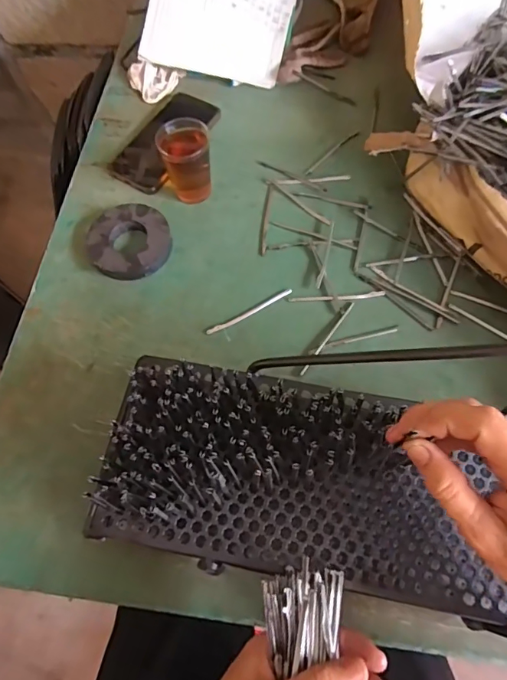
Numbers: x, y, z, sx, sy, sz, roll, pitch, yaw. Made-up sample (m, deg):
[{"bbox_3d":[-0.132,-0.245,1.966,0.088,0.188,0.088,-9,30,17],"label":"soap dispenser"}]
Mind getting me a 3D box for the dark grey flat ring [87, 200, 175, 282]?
[{"bbox_3d":[-0.146,-0.115,0.528,0.098,0.019,0.093,-1,66,3],"label":"dark grey flat ring"}]

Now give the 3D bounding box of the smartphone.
[{"bbox_3d":[-0.118,-0.266,0.594,0.081,0.015,0.162,28,71,14],"label":"smartphone"}]

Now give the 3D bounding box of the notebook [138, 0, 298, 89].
[{"bbox_3d":[-0.045,-0.460,0.631,0.198,0.016,0.170,14,95,-3],"label":"notebook"}]

